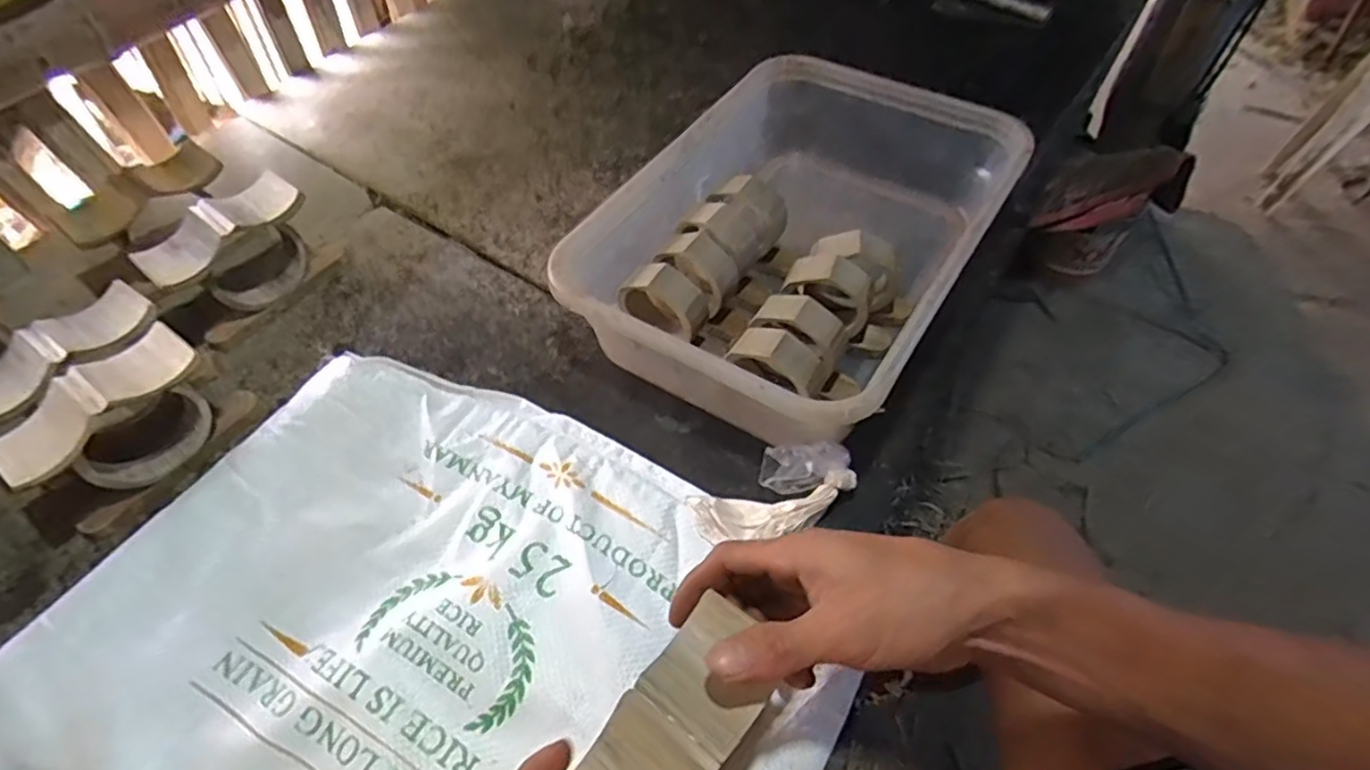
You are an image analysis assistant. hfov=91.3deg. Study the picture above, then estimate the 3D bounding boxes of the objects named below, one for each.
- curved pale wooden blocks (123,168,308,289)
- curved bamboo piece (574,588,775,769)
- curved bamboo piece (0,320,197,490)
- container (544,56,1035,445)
[{"bbox_3d":[-0.356,-0.121,0.511,0.046,0.019,0.118,38,60,21],"label":"curved pale wooden blocks"},{"bbox_3d":[-0.005,0.151,0.297,0.055,0.011,0.116,27,64,20],"label":"curved bamboo piece"},{"bbox_3d":[-0.372,0.008,0.421,0.047,0.017,0.117,34,59,19],"label":"curved bamboo piece"},{"bbox_3d":[0.094,-0.117,0.535,0.244,0.092,0.350,28,60,21],"label":"container"}]

